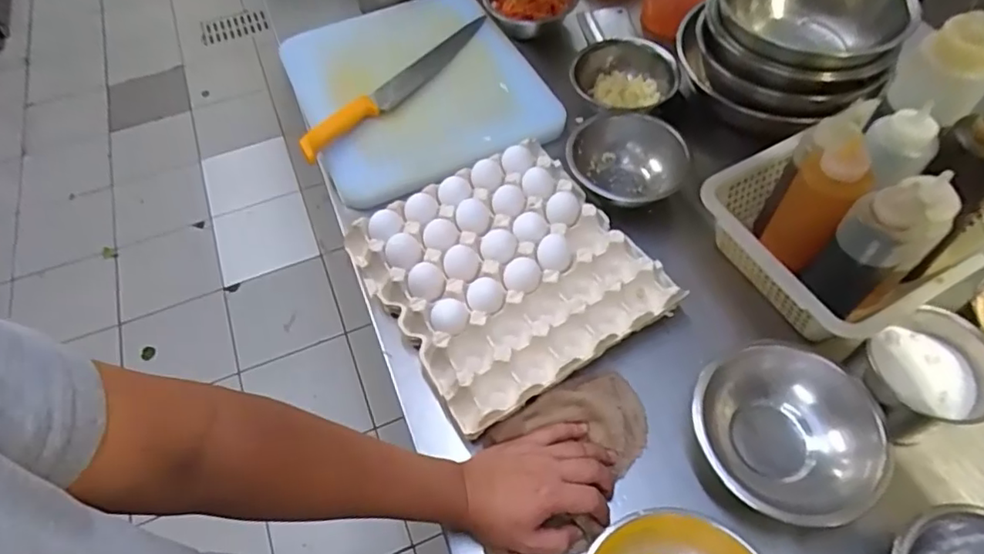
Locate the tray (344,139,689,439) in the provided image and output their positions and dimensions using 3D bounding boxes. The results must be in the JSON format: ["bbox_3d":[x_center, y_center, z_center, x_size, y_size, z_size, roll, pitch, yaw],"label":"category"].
[{"bbox_3d":[0.020,-0.010,0.678,0.284,0.057,0.295,-29,58,-16],"label":"tray"}]

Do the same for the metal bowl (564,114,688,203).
[{"bbox_3d":[0.177,-0.148,0.776,0.146,0.076,0.135,-2,55,3],"label":"metal bowl"}]

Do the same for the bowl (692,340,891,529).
[{"bbox_3d":[0.282,0.149,0.562,0.163,0.078,0.169,-2,55,3],"label":"bowl"}]

